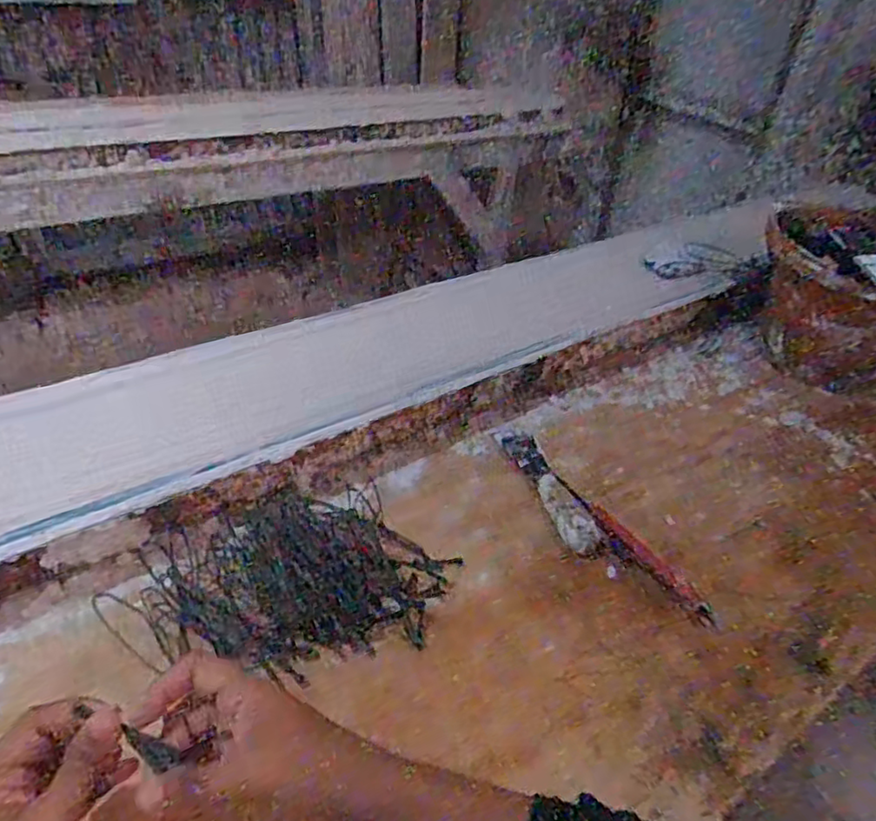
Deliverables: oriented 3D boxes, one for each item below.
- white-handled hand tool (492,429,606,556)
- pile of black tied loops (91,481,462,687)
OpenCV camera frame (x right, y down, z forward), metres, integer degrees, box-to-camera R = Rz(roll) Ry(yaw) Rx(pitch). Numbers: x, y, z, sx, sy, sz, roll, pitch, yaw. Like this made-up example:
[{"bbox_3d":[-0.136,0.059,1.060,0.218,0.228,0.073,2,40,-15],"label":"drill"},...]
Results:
[{"bbox_3d":[0.108,0.072,0.629,0.037,0.022,0.180,-8,40,-17],"label":"white-handled hand tool"},{"bbox_3d":[-0.117,0.134,0.507,0.235,0.026,0.155,-12,41,-21],"label":"pile of black tied loops"}]

